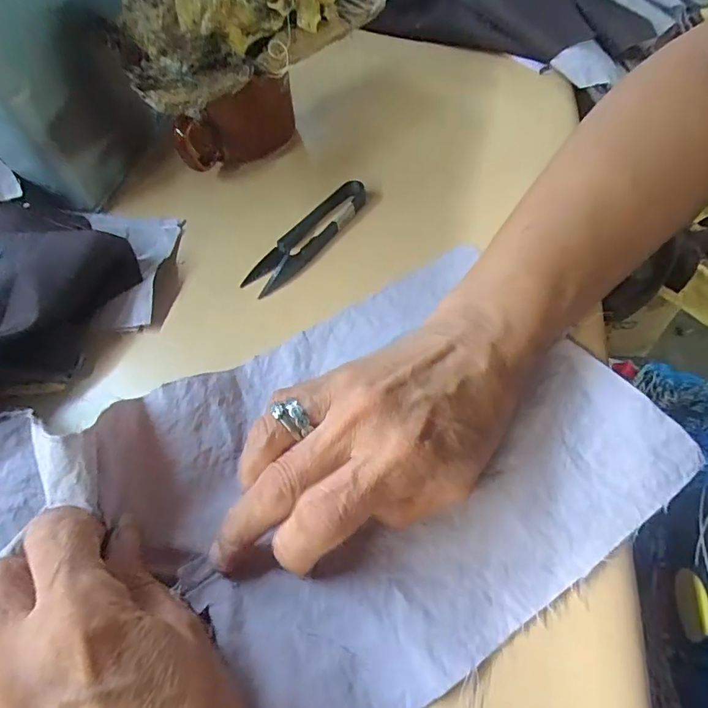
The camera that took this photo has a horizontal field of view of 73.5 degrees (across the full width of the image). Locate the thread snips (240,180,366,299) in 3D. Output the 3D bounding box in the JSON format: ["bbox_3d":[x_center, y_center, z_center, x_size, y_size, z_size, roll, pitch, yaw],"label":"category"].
[{"bbox_3d":[-0.027,-0.071,0.282,0.024,0.012,0.095,33,66,24],"label":"thread snips"}]

